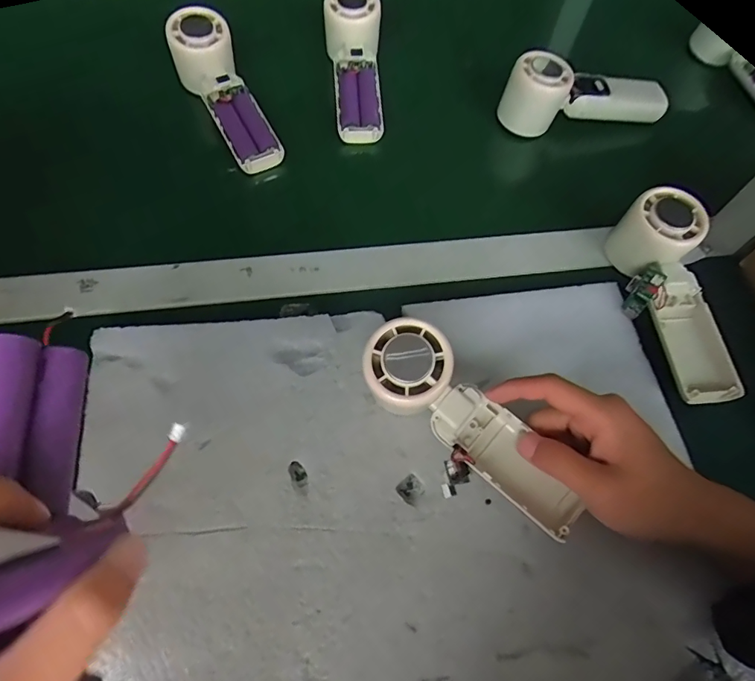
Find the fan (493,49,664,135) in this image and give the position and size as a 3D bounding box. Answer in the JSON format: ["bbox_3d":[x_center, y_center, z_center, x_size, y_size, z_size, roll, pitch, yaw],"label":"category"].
[{"bbox_3d":[0.206,-0.246,0.478,0.164,0.065,0.050,-4,65,-5],"label":"fan"}]

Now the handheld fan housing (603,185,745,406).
[{"bbox_3d":[0.226,-0.035,0.368,0.058,0.053,0.163,-4,65,-5],"label":"handheld fan housing"}]

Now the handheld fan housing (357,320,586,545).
[{"bbox_3d":[0.057,0.055,0.302,0.161,0.025,0.051,45,69,-1],"label":"handheld fan housing"}]

